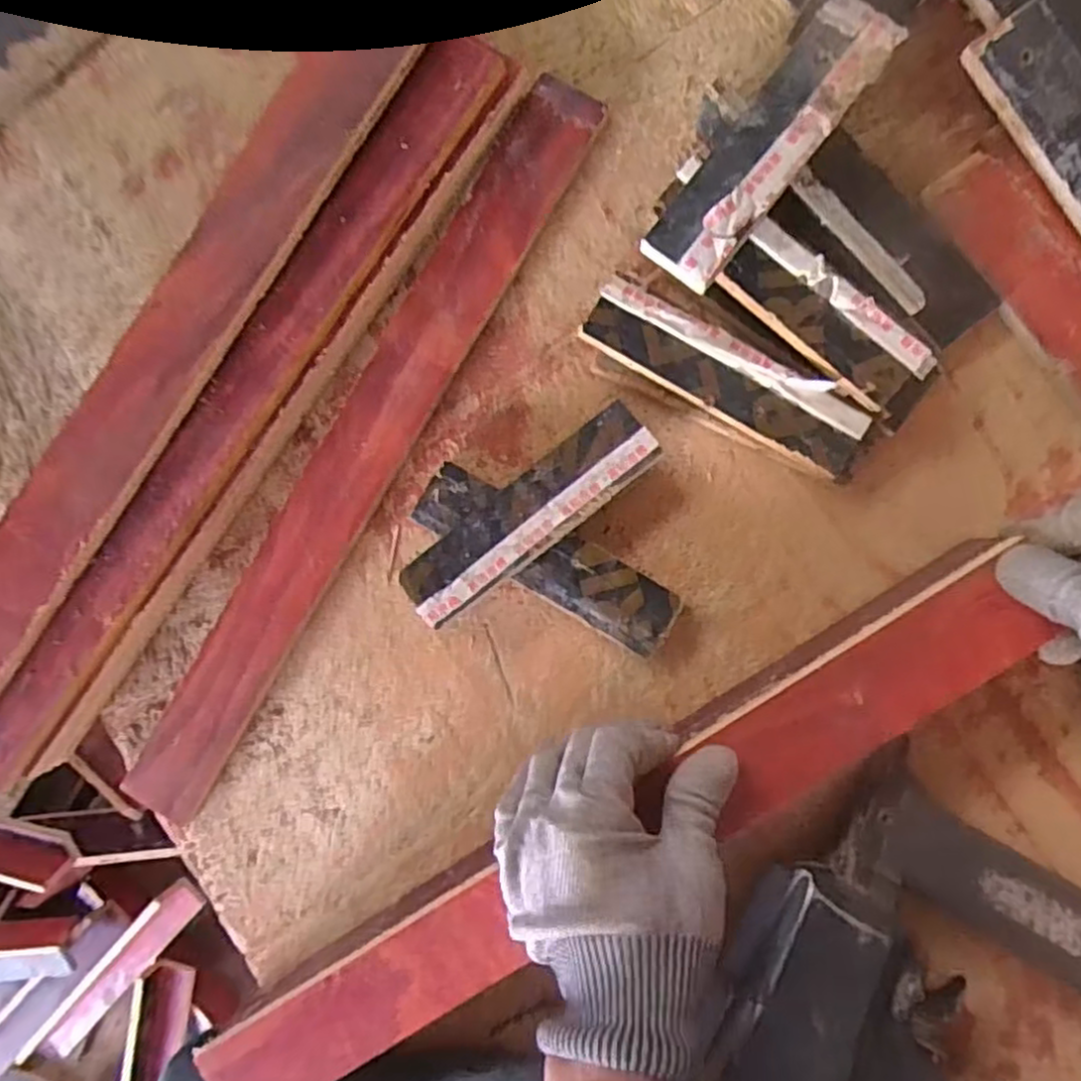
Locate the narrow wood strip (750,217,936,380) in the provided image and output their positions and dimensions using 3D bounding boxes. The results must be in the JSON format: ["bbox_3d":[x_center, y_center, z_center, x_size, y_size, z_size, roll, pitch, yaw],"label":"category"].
[{"bbox_3d":[0.160,-0.128,0.383,0.117,0.005,0.015,43,92,7],"label":"narrow wood strip"}]

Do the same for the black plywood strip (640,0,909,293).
[{"bbox_3d":[0.118,-0.206,0.375,0.043,0.011,0.163,39,91,7],"label":"black plywood strip"}]

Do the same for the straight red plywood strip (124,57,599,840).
[{"bbox_3d":[-0.112,-0.048,0.446,0.053,0.018,0.497,32,93,6],"label":"straight red plywood strip"}]

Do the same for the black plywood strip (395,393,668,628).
[{"bbox_3d":[-0.007,-0.014,0.417,0.160,0.013,0.043,-38,79,2],"label":"black plywood strip"}]

